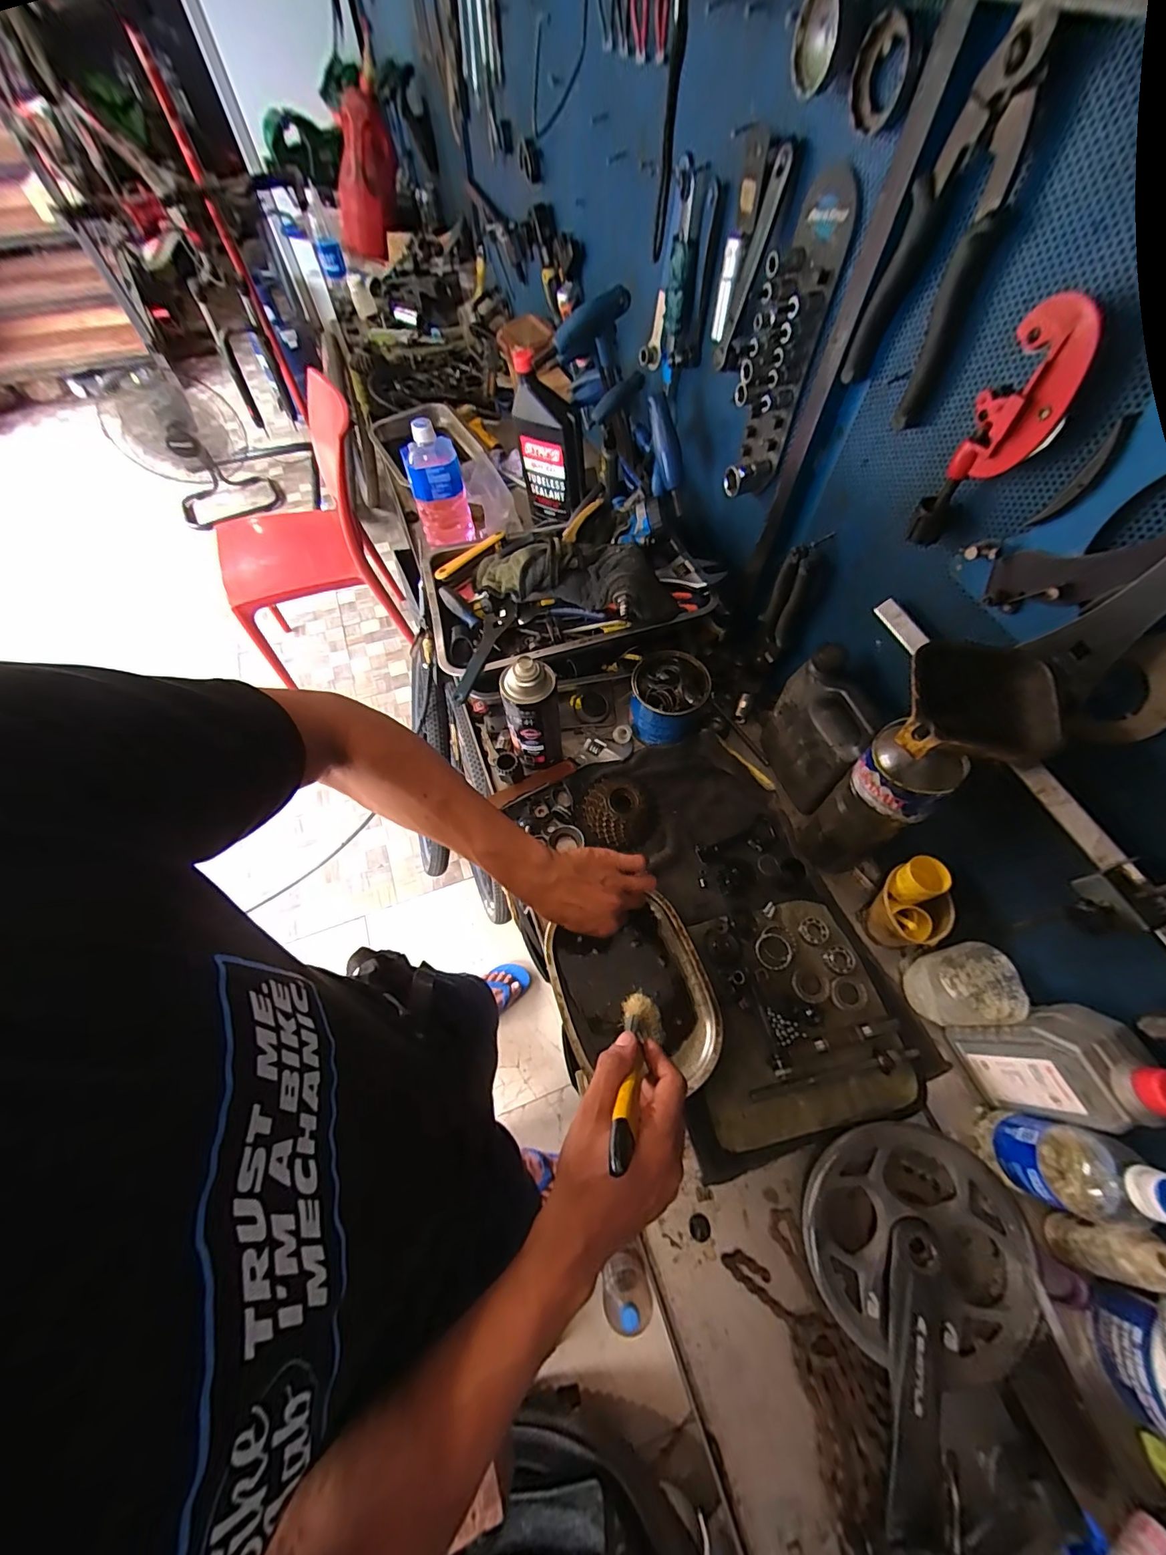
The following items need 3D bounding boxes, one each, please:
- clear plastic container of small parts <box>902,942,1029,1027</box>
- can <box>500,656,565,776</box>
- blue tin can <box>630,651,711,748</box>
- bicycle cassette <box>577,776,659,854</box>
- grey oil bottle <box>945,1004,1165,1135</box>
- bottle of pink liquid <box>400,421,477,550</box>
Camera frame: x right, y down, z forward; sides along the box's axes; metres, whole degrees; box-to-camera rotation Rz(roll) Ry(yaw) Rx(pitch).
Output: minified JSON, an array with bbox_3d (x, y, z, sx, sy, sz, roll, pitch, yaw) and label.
[{"bbox_3d":[0.377,0.212,0.501,0.064,0.086,0.071,-11,62,-6],"label":"clear plastic container of small parts"},{"bbox_3d":[-0.060,-0.075,0.612,0.062,0.186,0.055,-5,62,-2],"label":"can"},{"bbox_3d":[0.115,-0.108,0.675,0.096,0.086,0.094,0,61,0],"label":"blue tin can"},{"bbox_3d":[0.047,0.036,0.634,0.100,0.030,0.104,0,61,0],"label":"bicycle cassette"},{"bbox_3d":[0.413,0.250,0.431,0.050,0.167,0.081,-15,62,-8],"label":"grey oil bottle"},{"bbox_3d":[-0.228,-0.455,0.781,0.082,0.167,0.075,-18,63,-9],"label":"bottle of pink liquid"}]

